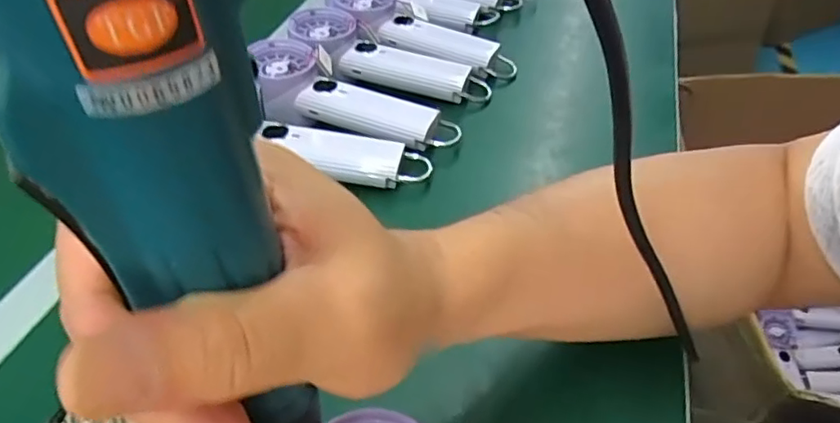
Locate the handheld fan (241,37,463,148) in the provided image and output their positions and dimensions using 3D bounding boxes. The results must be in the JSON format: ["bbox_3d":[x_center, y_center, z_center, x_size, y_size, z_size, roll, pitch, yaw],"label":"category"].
[{"bbox_3d":[-0.062,-0.092,0.503,0.188,0.040,0.063,23,48,11],"label":"handheld fan"}]

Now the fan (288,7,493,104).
[{"bbox_3d":[-0.031,-0.139,0.549,0.191,0.033,0.058,24,48,7],"label":"fan"}]

